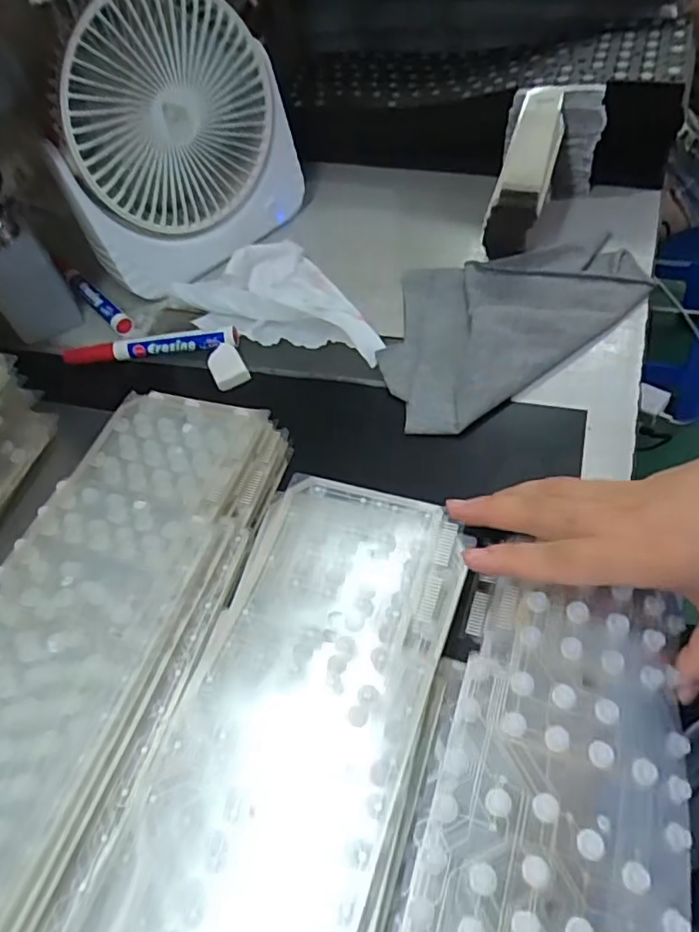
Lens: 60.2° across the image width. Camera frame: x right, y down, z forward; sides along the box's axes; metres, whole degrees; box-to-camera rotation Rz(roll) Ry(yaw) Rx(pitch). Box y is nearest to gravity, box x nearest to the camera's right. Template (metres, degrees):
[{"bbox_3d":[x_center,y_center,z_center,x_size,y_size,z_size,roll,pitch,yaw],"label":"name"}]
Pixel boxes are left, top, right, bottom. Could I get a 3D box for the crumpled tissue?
[{"bbox_3d":[-0.045,-0.137,0.478,0.172,0.030,0.089,18,60,21],"label":"crumpled tissue"}]

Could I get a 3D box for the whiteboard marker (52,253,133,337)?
[{"bbox_3d":[-0.233,-0.156,0.534,0.015,0.015,0.136,-38,61,-21],"label":"whiteboard marker"}]

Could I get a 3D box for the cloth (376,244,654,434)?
[{"bbox_3d":[0.119,-0.102,0.431,0.188,0.018,0.167,-6,52,8],"label":"cloth"}]

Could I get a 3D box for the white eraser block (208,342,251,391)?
[{"bbox_3d":[-0.093,-0.077,0.458,0.026,0.011,0.039,-25,54,-8],"label":"white eraser block"}]

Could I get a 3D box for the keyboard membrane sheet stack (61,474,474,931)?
[{"bbox_3d":[-0.049,0.186,0.253,0.127,0.035,0.400,13,58,18],"label":"keyboard membrane sheet stack"}]

